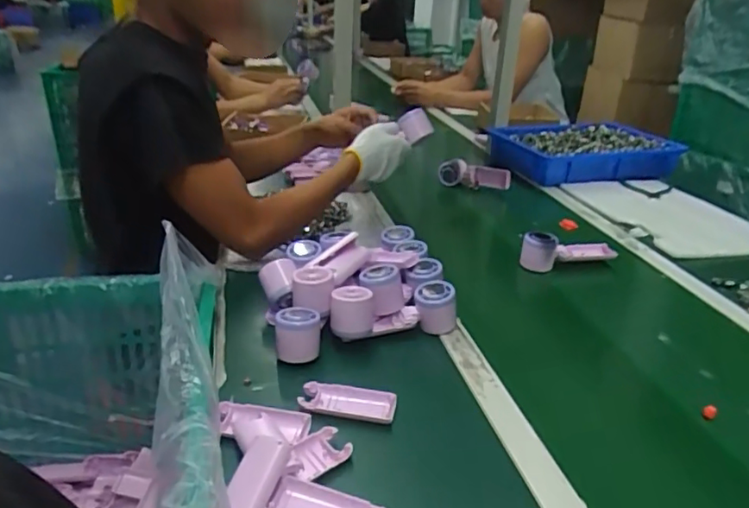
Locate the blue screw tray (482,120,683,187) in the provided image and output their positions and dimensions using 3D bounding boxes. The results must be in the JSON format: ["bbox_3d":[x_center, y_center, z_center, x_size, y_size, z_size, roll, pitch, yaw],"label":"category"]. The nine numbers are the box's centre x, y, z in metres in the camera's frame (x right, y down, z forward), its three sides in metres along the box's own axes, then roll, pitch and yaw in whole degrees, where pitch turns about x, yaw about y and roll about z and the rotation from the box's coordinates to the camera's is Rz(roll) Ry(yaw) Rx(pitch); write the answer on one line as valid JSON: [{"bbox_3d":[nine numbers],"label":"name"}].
[{"bbox_3d":[0.530,-0.268,1.515,0.449,0.077,0.311,-2,26,-9],"label":"blue screw tray"}]

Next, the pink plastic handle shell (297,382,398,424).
[{"bbox_3d":[-0.030,0.167,0.658,0.107,0.014,0.044,6,26,9],"label":"pink plastic handle shell"}]

